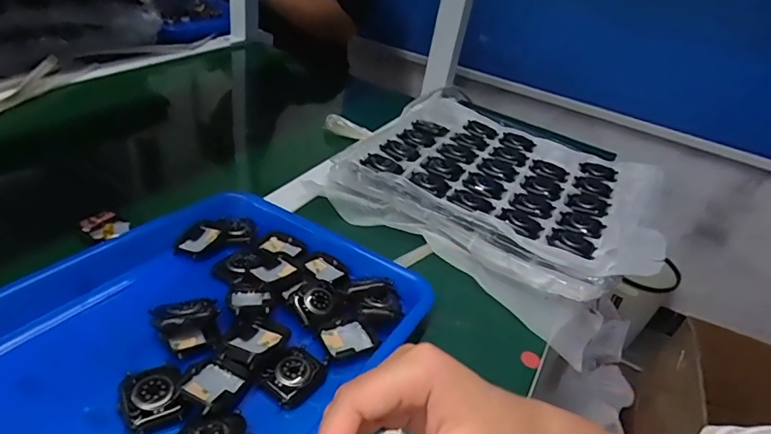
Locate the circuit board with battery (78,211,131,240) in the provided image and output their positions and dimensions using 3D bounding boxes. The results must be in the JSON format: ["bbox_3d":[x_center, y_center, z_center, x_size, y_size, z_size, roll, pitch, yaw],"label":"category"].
[{"bbox_3d":[-0.261,0.009,0.448,0.039,0.011,0.033,24,37,19],"label":"circuit board with battery"}]

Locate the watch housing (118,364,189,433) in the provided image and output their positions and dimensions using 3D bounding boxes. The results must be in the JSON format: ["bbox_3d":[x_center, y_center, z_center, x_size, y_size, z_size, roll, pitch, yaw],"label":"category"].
[{"bbox_3d":[-0.144,0.111,0.297,0.035,0.008,0.043,-11,40,-27],"label":"watch housing"}]

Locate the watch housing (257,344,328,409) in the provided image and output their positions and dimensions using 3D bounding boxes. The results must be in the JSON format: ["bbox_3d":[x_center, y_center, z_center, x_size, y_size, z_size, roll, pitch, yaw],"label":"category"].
[{"bbox_3d":[-0.062,0.110,0.334,0.033,0.011,0.043,26,38,22],"label":"watch housing"}]

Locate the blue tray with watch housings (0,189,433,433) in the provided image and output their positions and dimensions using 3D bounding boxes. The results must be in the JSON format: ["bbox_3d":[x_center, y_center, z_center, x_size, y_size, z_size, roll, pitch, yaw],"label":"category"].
[{"bbox_3d":[-0.142,0.080,0.339,0.253,0.032,0.316,25,35,20],"label":"blue tray with watch housings"}]

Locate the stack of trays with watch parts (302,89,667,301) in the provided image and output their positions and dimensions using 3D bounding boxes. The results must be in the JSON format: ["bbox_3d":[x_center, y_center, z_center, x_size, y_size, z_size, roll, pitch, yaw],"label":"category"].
[{"bbox_3d":[0.130,-0.039,0.561,0.346,0.054,0.260,24,37,19],"label":"stack of trays with watch parts"}]

